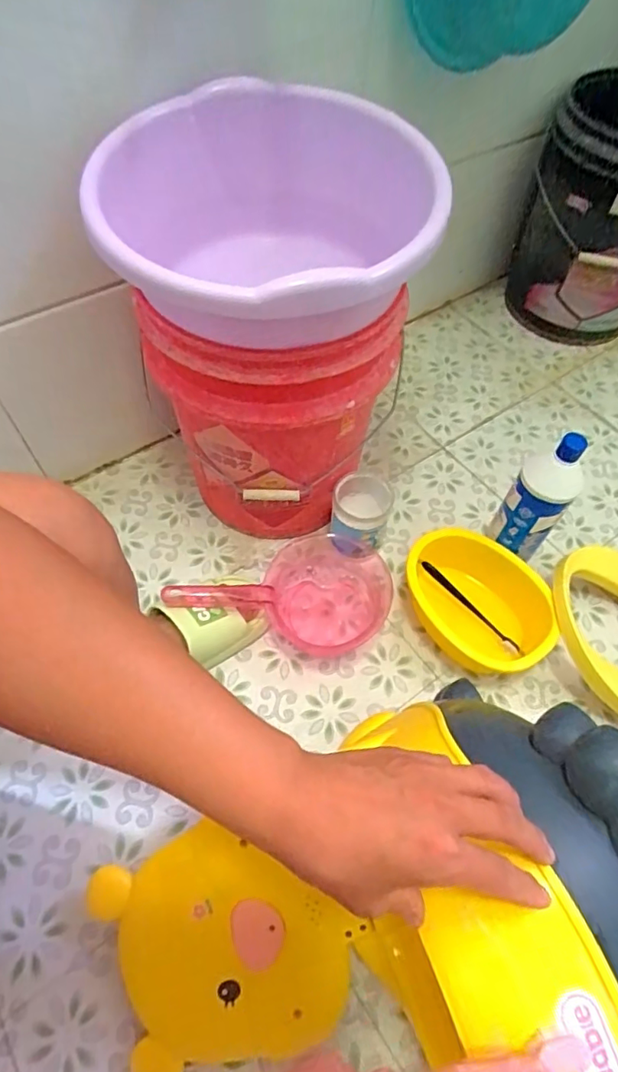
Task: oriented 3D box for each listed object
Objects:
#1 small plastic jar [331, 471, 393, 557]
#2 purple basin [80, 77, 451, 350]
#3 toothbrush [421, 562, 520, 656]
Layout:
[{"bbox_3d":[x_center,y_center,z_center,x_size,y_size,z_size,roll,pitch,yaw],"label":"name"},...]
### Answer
[{"bbox_3d":[0.073,-0.026,0.796,0.083,0.121,0.095,7,59,2],"label":"small plastic jar"},{"bbox_3d":[-0.051,-0.311,0.581,0.345,0.166,0.355,1,59,-2],"label":"purple basin"},{"bbox_3d":[0.226,0.102,0.757,0.177,0.014,0.019,45,66,7],"label":"toothbrush"}]

